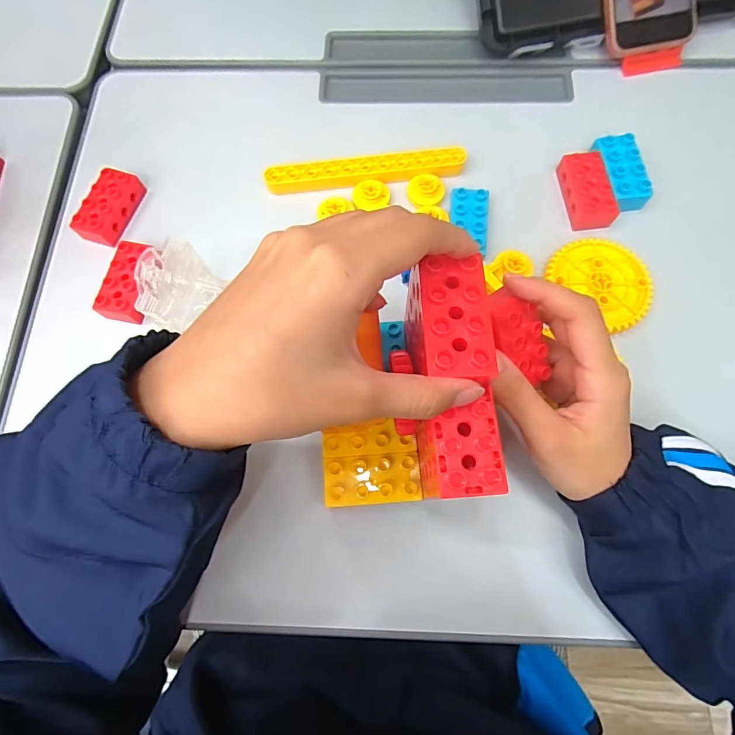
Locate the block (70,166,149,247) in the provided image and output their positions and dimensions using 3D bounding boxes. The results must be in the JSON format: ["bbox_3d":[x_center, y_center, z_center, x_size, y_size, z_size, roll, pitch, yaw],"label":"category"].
[{"bbox_3d":[-0.221,-0.137,0.373,0.031,0.021,0.067,15,74,5],"label":"block"}]

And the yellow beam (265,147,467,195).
[{"bbox_3d":[-0.001,-0.172,0.382,0.172,0.015,0.020,-5,73,-1],"label":"yellow beam"}]

